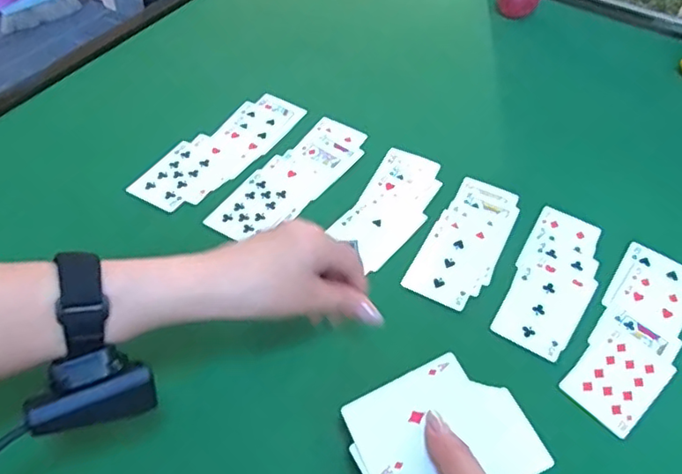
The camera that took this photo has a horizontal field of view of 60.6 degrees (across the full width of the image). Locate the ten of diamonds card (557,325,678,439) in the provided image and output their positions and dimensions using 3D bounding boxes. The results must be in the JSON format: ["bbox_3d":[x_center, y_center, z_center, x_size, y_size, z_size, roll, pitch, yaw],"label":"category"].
[{"bbox_3d":[0.220,0.112,0.464,0.083,0.005,0.058,-34,57,-28],"label":"ten of diamonds card"}]

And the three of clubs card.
[{"bbox_3d":[0.172,0.061,0.501,0.060,0.004,0.088,25,52,20],"label":"three of clubs card"}]

